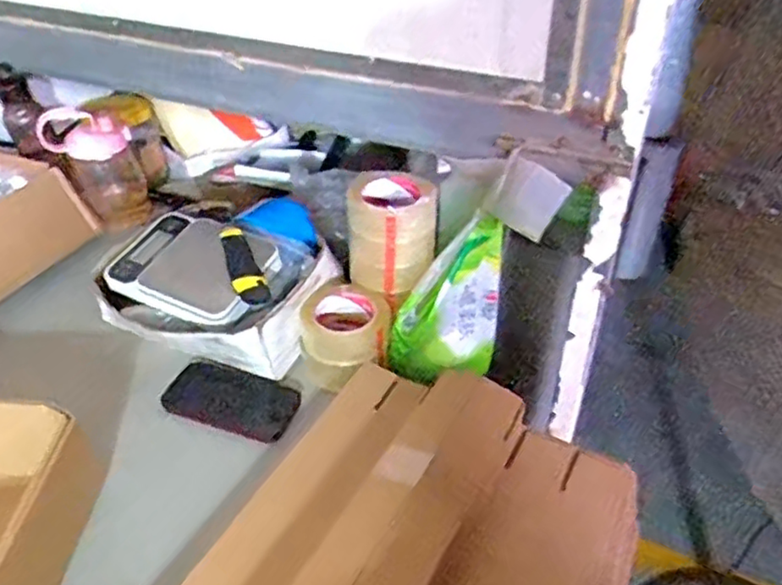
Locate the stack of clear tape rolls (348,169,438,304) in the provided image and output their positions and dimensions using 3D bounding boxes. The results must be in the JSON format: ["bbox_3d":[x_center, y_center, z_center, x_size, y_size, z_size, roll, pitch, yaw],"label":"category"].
[{"bbox_3d":[0.000,-0.082,0.910,0.116,0.120,0.112,24,44,28],"label":"stack of clear tape rolls"}]

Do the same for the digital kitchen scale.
[{"bbox_3d":[-0.262,-0.038,0.913,0.214,0.030,0.156,19,56,20],"label":"digital kitchen scale"}]

